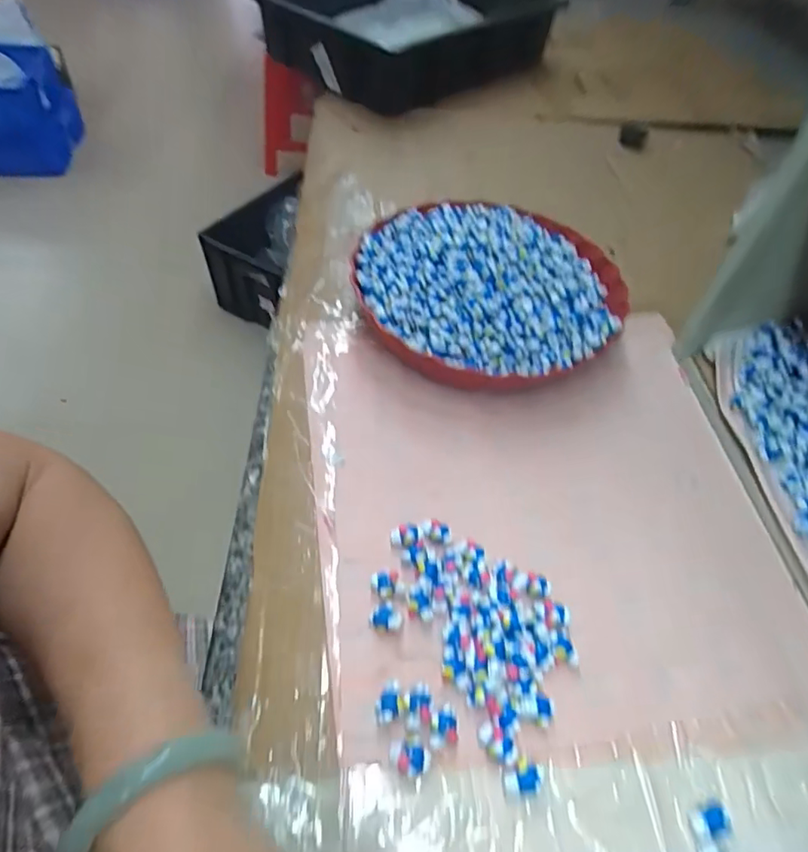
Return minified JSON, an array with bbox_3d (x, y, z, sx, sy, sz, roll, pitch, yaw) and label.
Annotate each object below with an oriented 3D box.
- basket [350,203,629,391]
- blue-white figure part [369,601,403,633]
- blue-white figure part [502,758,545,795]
[{"bbox_3d":[0.077,-0.125,0.484,0.238,0.071,0.235,7,51,1],"label":"basket"},{"bbox_3d":[-0.012,0.116,0.323,0.018,0.010,0.017,2,51,-3],"label":"blue-white figure part"},{"bbox_3d":[0.062,0.182,0.278,0.021,0.012,0.015,0,51,-4],"label":"blue-white figure part"}]

